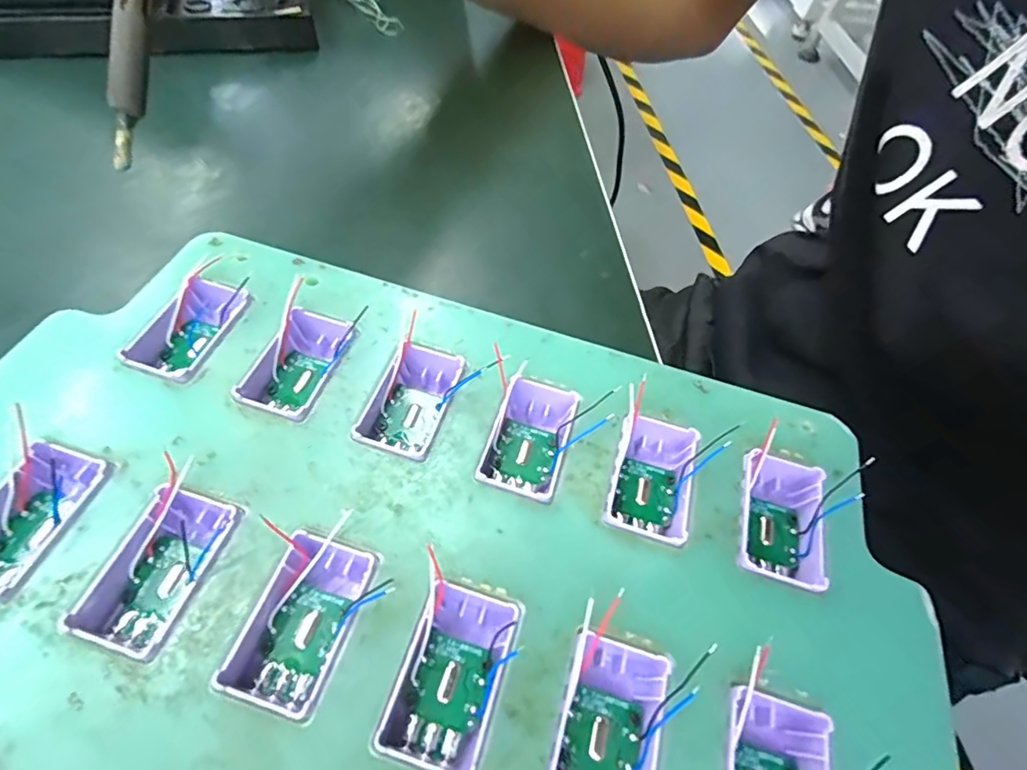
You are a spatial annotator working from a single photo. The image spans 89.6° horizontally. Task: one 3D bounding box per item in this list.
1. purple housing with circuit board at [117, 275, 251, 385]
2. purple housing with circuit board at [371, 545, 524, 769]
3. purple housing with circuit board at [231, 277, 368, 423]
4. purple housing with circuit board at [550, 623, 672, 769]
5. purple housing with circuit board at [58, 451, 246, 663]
[{"bbox_3d":[-0.089,-0.014,0.143,0.022,0.013,0.032,19,57,5],"label":"purple housing with circuit board"},{"bbox_3d":[-0.012,0.058,0.105,0.021,0.011,0.033,17,57,3],"label":"purple housing with circuit board"},{"bbox_3d":[-0.058,-0.007,0.142,0.020,0.015,0.038,17,57,4],"label":"purple housing with circuit board"},{"bbox_3d":[0.019,0.068,0.102,0.018,0.012,0.032,17,57,4],"label":"purple housing with circuit board"},{"bbox_3d":[-0.073,0.038,0.110,0.021,0.011,0.035,20,57,5],"label":"purple housing with circuit board"}]

